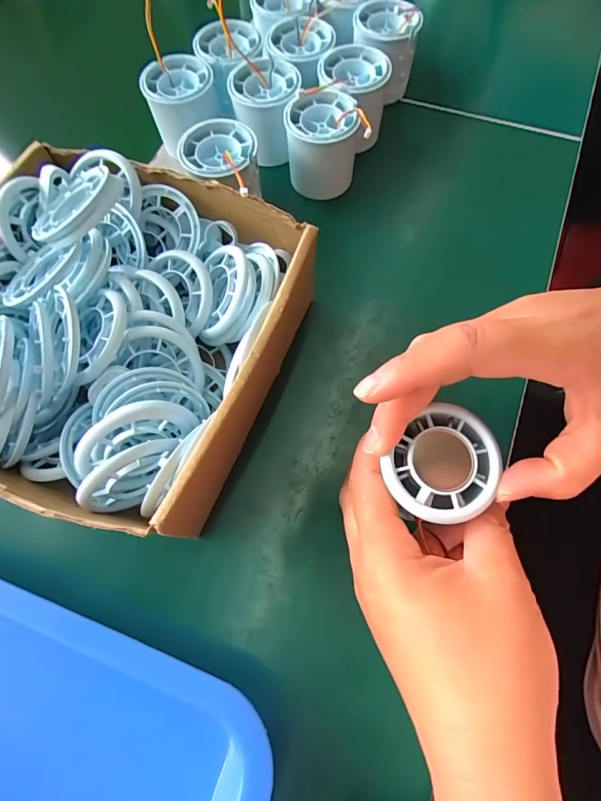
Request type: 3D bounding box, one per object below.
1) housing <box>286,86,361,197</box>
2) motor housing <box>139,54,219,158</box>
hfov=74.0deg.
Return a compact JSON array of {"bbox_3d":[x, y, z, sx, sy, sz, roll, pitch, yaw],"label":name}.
[{"bbox_3d":[0.017,-0.194,0.306,0.052,0.051,0.055,-2,69,2],"label":"housing"},{"bbox_3d":[-0.095,-0.241,0.325,0.053,0.047,0.047,-21,70,-5],"label":"motor housing"}]

